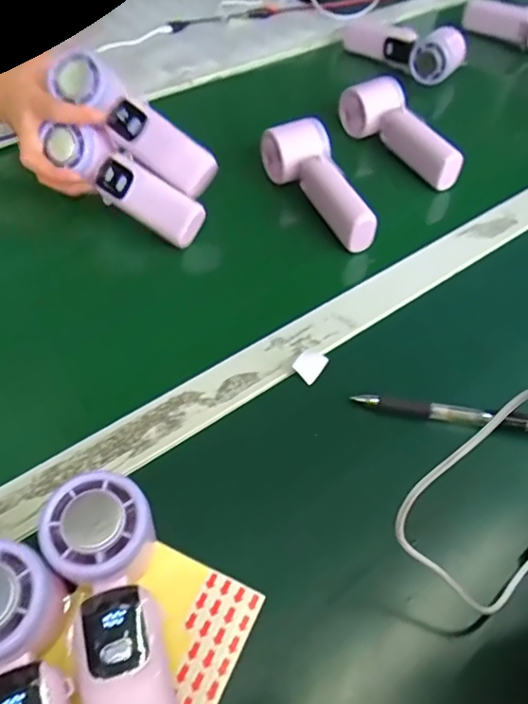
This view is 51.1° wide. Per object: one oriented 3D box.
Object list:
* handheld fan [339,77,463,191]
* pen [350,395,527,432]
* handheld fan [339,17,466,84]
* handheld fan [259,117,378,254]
[{"bbox_3d":[0.148,-0.241,0.607,0.055,0.051,0.171,-16,53,-14],"label":"handheld fan"},{"bbox_3d":[0.136,0.044,0.398,0.137,0.016,0.017,7,51,3],"label":"pen"},{"bbox_3d":[0.190,-0.430,0.767,0.169,0.055,0.050,36,59,24],"label":"handheld fan"},{"bbox_3d":[0.053,-0.165,0.536,0.055,0.048,0.162,-16,53,-14],"label":"handheld fan"}]

